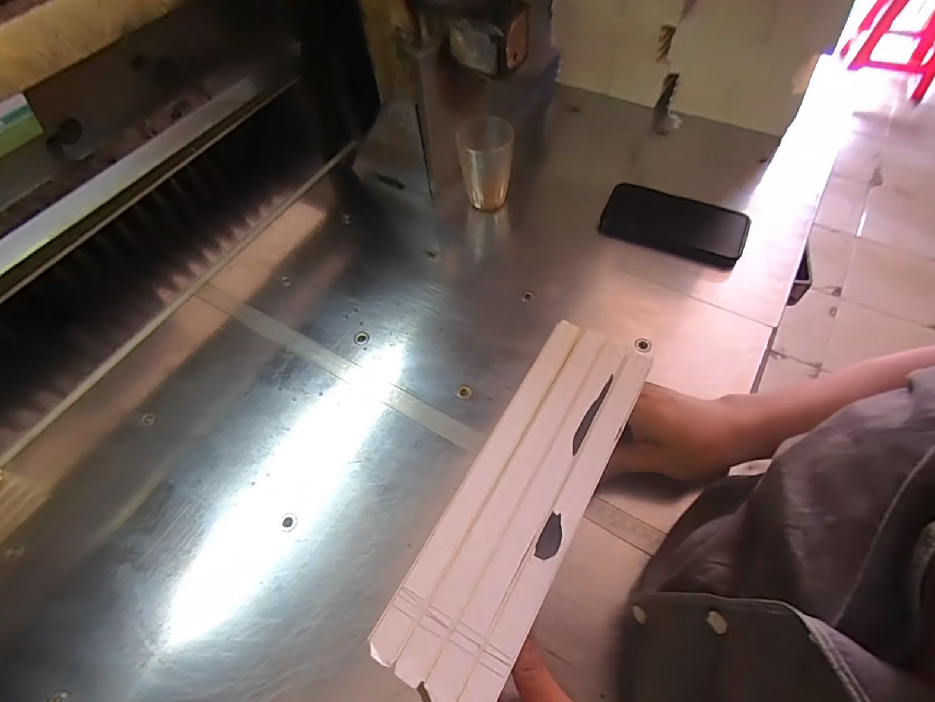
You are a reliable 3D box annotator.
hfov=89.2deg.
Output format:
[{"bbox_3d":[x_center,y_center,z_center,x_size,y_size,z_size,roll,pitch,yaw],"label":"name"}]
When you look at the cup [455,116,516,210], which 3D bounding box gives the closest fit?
[{"bbox_3d":[0.025,-0.231,0.605,0.065,0.105,0.068,-2,59,3],"label":"cup"}]

